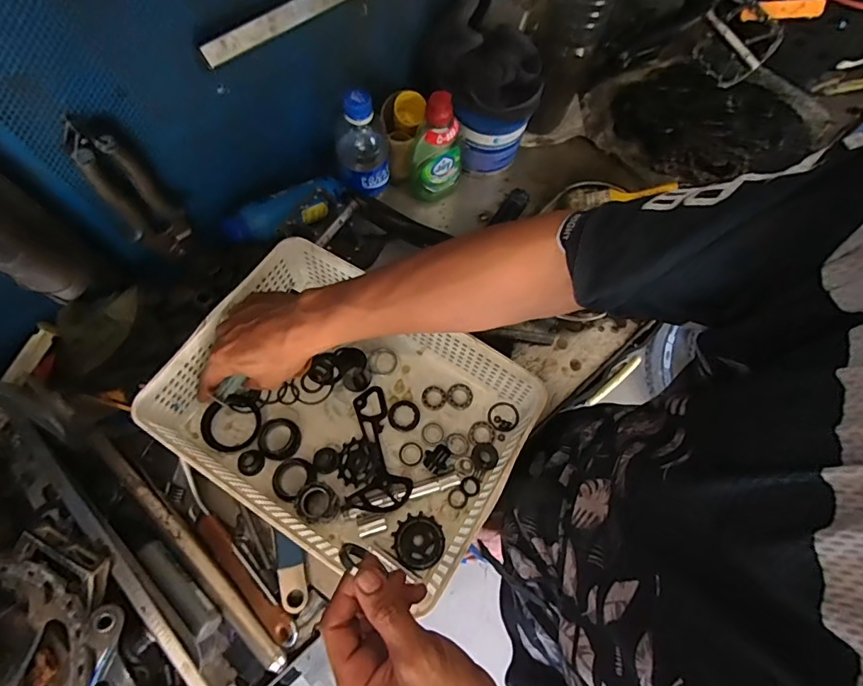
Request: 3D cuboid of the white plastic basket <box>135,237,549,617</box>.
[{"bbox_3d":[-0.083,0.068,0.496,0.323,0.093,0.241,32,73,9],"label":"white plastic basket"}]

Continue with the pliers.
[{"bbox_3d":[-0.286,-0.139,0.467,0.020,0.179,0.048,43,75,12],"label":"pliers"}]

